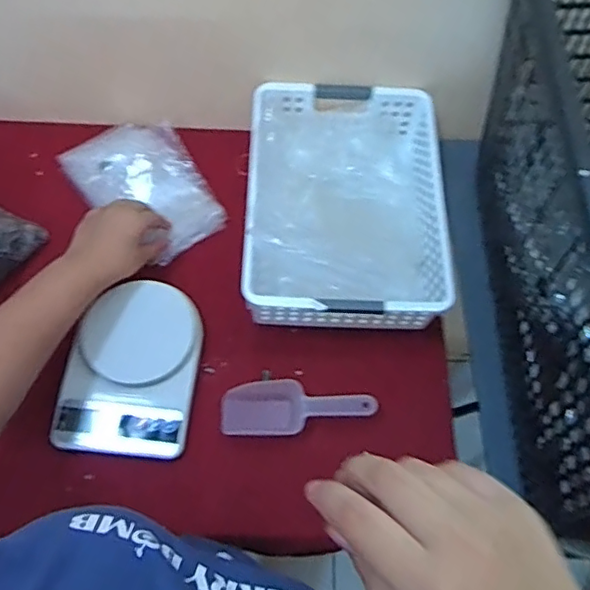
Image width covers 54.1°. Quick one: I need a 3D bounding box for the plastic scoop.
[{"bbox_3d":[0.003,0.114,0.586,0.153,0.028,0.052,0,64,-2],"label":"plastic scoop"}]

